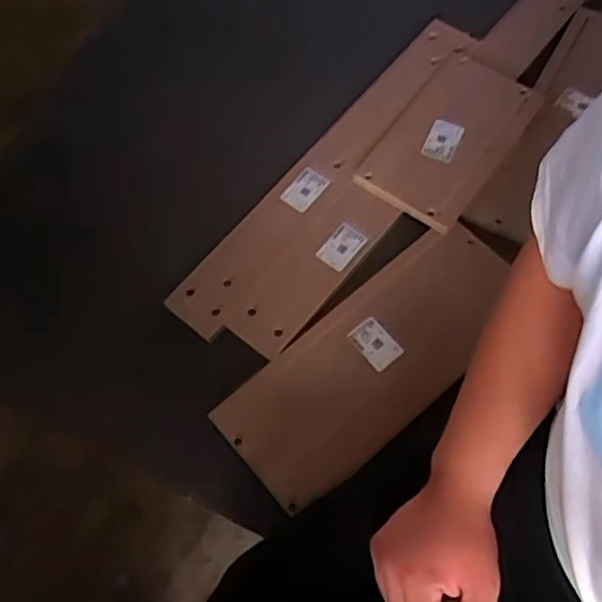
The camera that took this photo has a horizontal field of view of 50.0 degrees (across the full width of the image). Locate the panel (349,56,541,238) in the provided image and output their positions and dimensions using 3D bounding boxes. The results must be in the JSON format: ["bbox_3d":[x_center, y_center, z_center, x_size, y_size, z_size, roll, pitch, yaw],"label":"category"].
[{"bbox_3d":[0.209,-0.231,0.895,0.150,0.025,0.277,32,72,15],"label":"panel"}]

